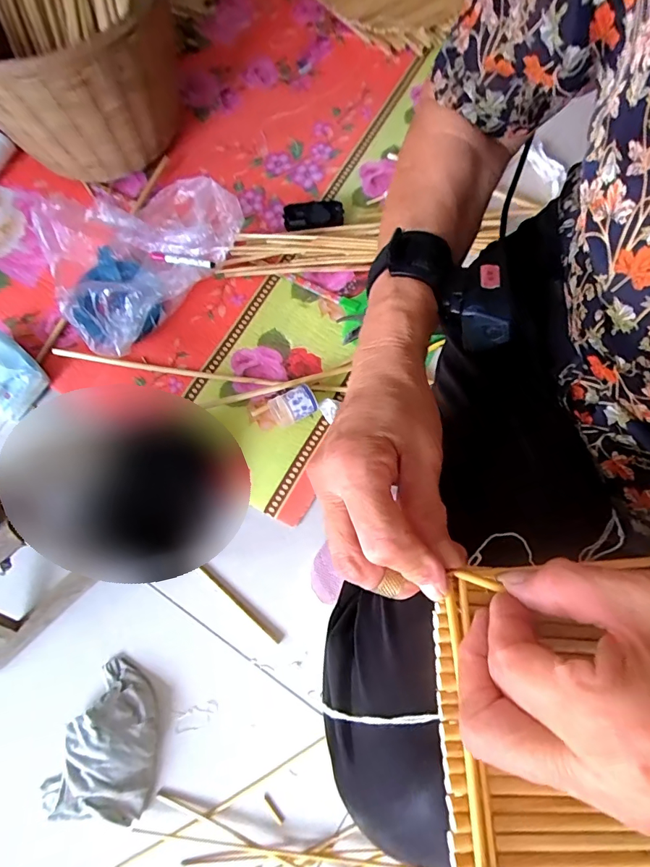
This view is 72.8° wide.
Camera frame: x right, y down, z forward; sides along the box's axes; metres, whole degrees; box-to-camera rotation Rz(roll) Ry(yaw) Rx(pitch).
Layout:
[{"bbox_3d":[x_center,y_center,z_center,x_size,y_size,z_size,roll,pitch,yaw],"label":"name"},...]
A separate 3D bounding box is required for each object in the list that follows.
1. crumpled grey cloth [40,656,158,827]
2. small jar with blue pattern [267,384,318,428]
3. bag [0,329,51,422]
[{"bbox_3d":[-0.291,0.433,0.592,0.137,0.054,0.205,22,77,6],"label":"crumpled grey cloth"},{"bbox_3d":[-0.050,-0.045,0.706,0.072,0.046,0.057,-32,76,-6],"label":"small jar with blue pattern"},{"bbox_3d":[-0.533,-0.104,0.719,0.102,0.065,0.136,-40,77,-8],"label":"bag"}]

